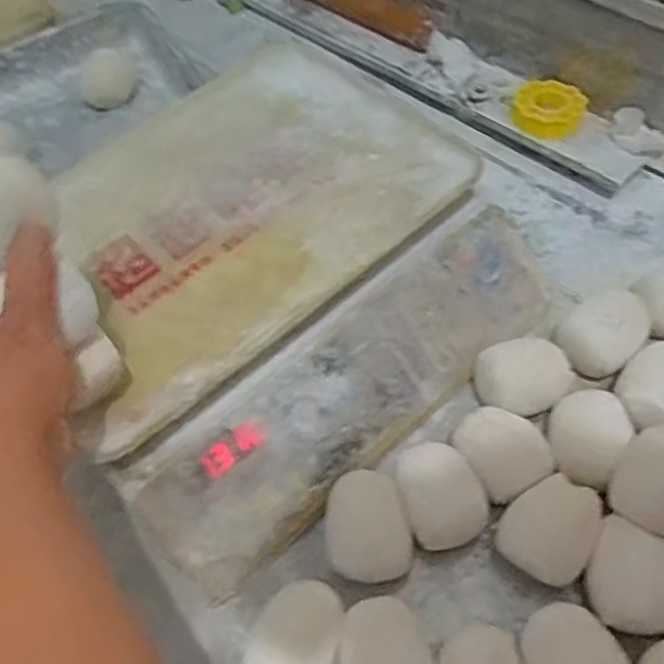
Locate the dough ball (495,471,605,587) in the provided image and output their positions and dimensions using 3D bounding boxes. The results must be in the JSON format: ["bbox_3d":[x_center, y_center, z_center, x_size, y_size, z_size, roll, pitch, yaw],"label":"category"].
[{"bbox_3d":[0.133,0.123,0.424,0.050,0.042,0.059,31,65,24],"label":"dough ball"}]

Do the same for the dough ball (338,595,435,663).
[{"bbox_3d":[0.031,0.186,0.394,0.051,0.034,0.058,2,57,8],"label":"dough ball"}]

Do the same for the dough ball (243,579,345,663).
[{"bbox_3d":[-0.017,0.176,0.398,0.043,0.046,0.059,19,61,18],"label":"dough ball"}]

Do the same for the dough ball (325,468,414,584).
[{"bbox_3d":[0.022,0.125,0.440,0.049,0.034,0.065,-11,56,-1],"label":"dough ball"}]

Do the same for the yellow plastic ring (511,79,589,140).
[{"bbox_3d":[0.198,-0.202,0.633,0.062,0.035,0.051,13,59,15],"label":"yellow plastic ring"}]

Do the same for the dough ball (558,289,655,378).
[{"bbox_3d":[0.194,0.000,0.493,0.052,0.044,0.062,32,66,24],"label":"dough ball"}]

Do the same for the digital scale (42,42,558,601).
[{"bbox_3d":[-0.058,-0.042,0.511,0.331,0.103,0.306,-39,61,-18],"label":"digital scale"}]

